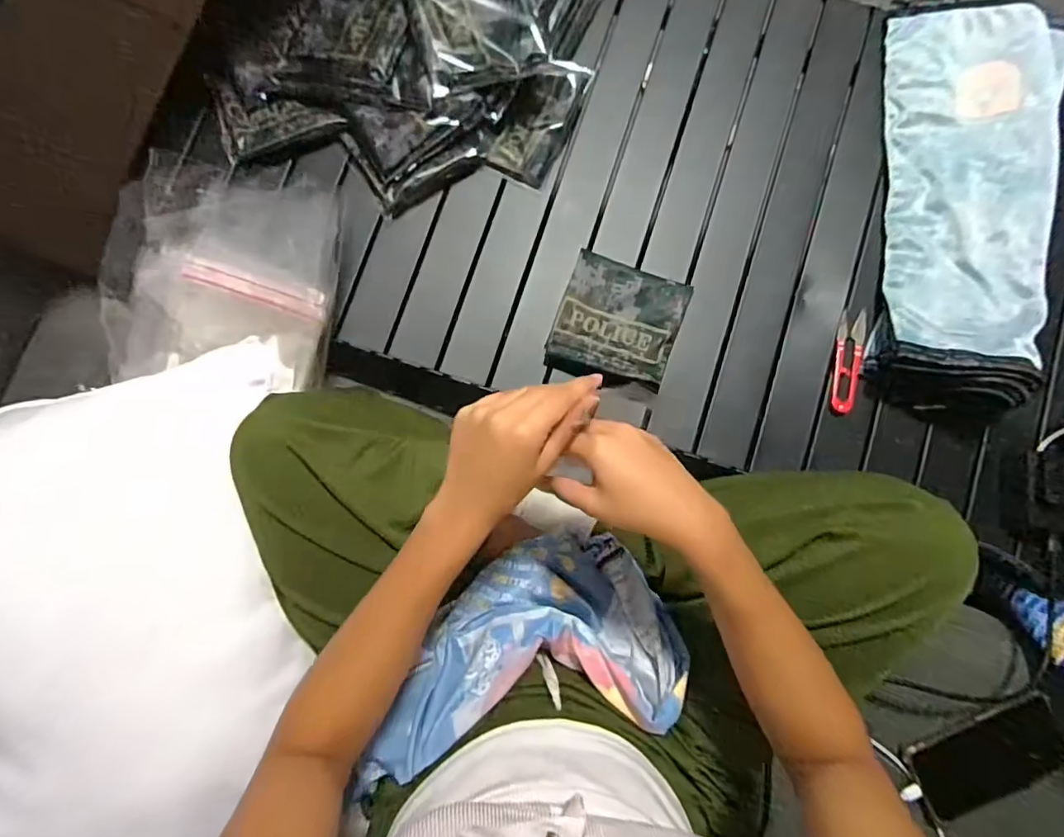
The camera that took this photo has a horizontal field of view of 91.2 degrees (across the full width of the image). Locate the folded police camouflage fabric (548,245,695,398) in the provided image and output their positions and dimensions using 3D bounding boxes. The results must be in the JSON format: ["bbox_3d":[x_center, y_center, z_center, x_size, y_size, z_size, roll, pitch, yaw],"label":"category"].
[{"bbox_3d":[0.092,-0.102,0.556,0.125,0.027,0.133,20,83,2],"label":"folded police camouflage fabric"}]

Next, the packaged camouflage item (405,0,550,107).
[{"bbox_3d":[-0.060,-0.415,0.540,0.130,0.023,0.135,-16,83,-3],"label":"packaged camouflage item"}]

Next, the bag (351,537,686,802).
[{"bbox_3d":[-0.012,0.205,0.480,0.281,0.080,0.160,-11,83,-2],"label":"bag"}]

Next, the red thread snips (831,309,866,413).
[{"bbox_3d":[0.344,-0.062,0.567,0.028,0.008,0.116,11,83,1],"label":"red thread snips"}]

